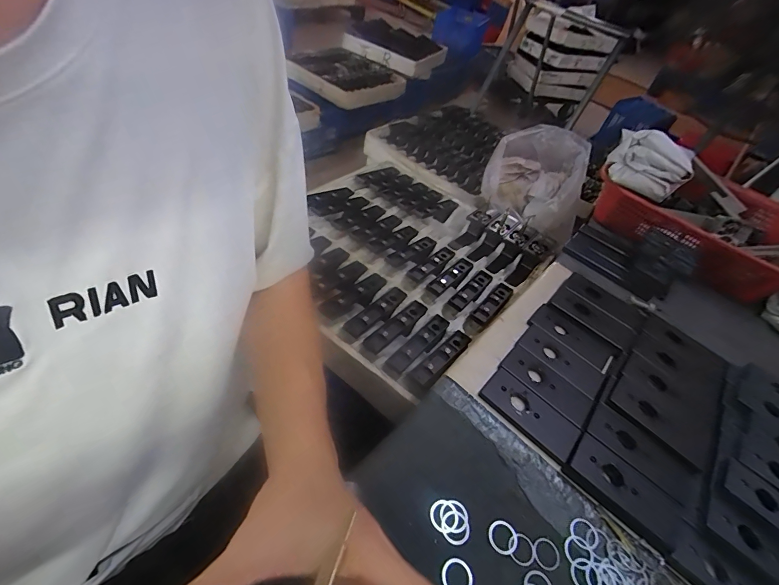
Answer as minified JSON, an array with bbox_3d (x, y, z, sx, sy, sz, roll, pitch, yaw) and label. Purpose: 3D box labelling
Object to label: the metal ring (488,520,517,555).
[{"bbox_3d":[0.099,0.214,0.340,0.025,0.004,0.025,7,45,-7],"label":"metal ring"}]

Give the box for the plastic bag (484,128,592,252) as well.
[{"bbox_3d":[0.459,-0.349,1.170,0.302,0.219,0.341,30,47,15],"label":"plastic bag"}]

